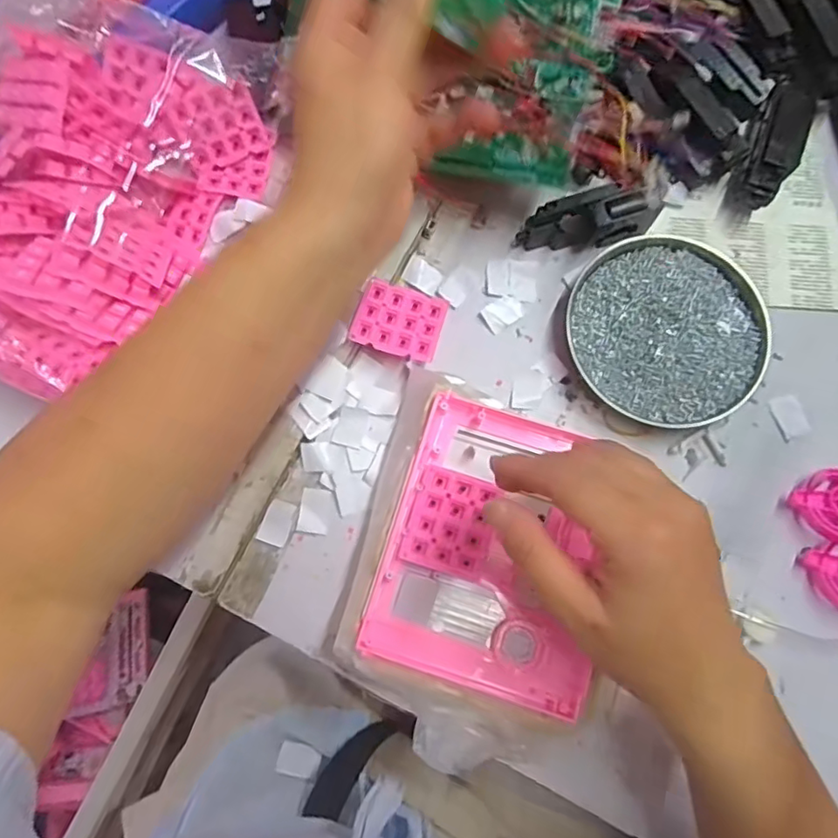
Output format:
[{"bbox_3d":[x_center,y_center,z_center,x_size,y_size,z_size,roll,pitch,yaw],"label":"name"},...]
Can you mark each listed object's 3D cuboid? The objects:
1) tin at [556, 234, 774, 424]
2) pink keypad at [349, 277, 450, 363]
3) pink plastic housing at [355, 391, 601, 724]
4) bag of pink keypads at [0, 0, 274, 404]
[{"bbox_3d":[0.173,-0.063,0.405,0.135,0.023,0.128,0,78,0],"label":"tin"},{"bbox_3d":[-0.013,-0.070,0.406,0.060,0.004,0.051,18,73,0],"label":"pink keypad"},{"bbox_3d":[0.049,0.078,0.351,0.130,0.019,0.165,17,80,2],"label":"pink plastic housing"},{"bbox_3d":[-0.219,-0.152,0.384,0.160,0.059,0.254,23,80,5],"label":"bag of pink keypads"}]

